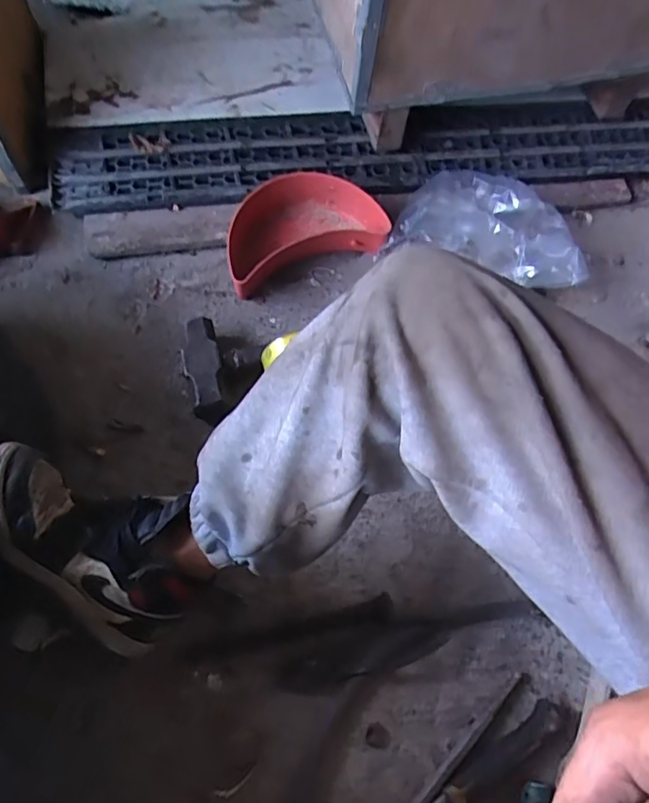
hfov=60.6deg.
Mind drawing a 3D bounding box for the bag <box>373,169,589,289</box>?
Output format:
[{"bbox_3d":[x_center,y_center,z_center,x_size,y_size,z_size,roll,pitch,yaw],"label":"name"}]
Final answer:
[{"bbox_3d":[0.261,-0.264,0.866,0.291,0.072,0.168,17,66,5],"label":"bag"}]

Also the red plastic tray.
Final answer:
[{"bbox_3d":[-0.031,-0.263,0.843,0.226,0.096,0.120,-16,67,-10],"label":"red plastic tray"}]

